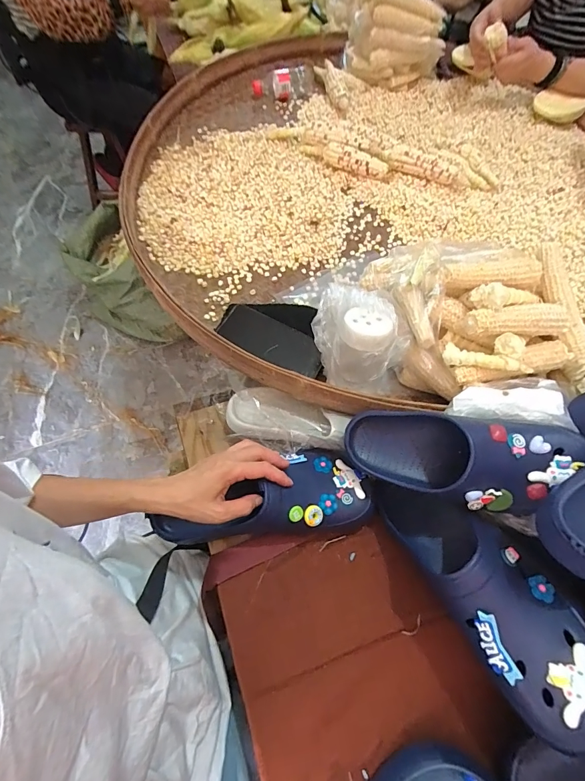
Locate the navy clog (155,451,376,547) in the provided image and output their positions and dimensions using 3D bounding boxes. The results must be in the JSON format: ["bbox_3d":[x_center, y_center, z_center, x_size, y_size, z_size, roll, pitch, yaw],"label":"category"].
[{"bbox_3d":[-0.042,0.139,0.483,0.272,0.105,0.102,-12,64,-5],"label":"navy clog"}]

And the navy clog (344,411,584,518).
[{"bbox_3d":[0.187,0.076,0.432,0.249,0.078,0.100,5,60,27],"label":"navy clog"}]

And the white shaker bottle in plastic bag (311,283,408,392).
[{"bbox_3d":[0.088,-0.065,0.520,0.126,0.105,0.093,25,63,13],"label":"white shaker bottle in plastic bag"}]

